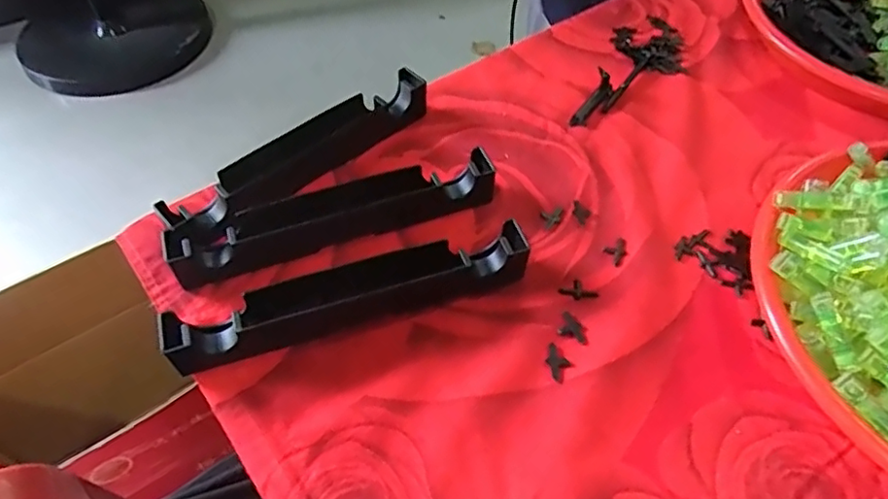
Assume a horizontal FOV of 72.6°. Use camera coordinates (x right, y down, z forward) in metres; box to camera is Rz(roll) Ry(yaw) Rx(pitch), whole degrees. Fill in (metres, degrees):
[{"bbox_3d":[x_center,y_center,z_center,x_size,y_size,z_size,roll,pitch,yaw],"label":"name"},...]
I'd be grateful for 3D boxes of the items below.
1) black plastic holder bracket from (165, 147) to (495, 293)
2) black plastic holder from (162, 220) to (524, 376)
[{"bbox_3d":[-0.063,-0.020,0.370,0.193,0.045,0.024,-18,54,-13],"label":"black plastic holder bracket"},{"bbox_3d":[-0.046,0.025,0.332,0.194,0.044,0.025,-16,54,-11],"label":"black plastic holder"}]

